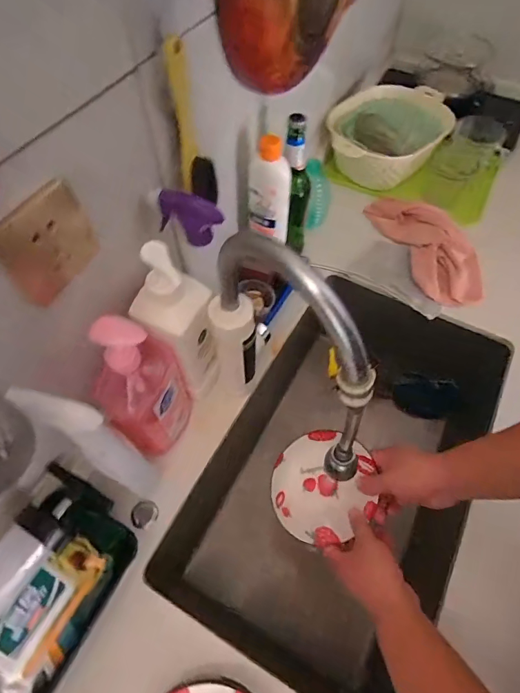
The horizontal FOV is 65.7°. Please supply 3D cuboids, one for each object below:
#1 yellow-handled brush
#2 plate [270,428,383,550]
[{"bbox_3d":[-0.076,-0.239,0.446,0.036,0.166,0.030,37,66,20],"label":"yellow-handled brush"},{"bbox_3d":[0.090,0.198,0.577,0.145,0.023,0.145,-3,85,-6],"label":"plate"}]

